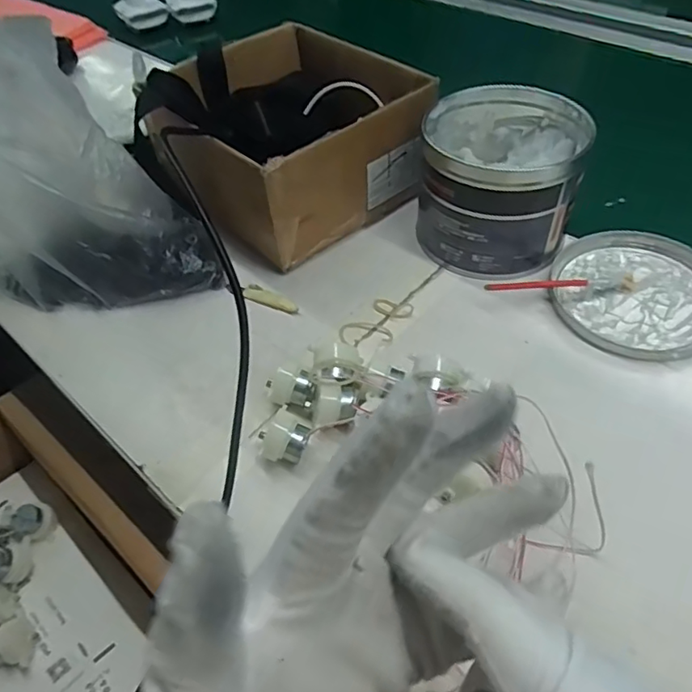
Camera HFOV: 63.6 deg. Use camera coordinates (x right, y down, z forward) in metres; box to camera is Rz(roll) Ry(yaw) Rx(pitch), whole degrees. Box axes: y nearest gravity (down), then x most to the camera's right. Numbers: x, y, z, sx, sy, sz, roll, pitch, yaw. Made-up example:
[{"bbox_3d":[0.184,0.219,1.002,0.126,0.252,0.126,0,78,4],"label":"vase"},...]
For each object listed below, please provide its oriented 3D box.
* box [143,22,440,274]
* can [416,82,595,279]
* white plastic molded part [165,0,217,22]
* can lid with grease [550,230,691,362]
[{"bbox_3d":[-0.055,-0.194,0.527,0.203,0.107,0.208,-33,55,-22],"label":"box"},{"bbox_3d":[0.127,-0.141,0.467,0.125,0.108,0.135,-2,49,2],"label":"can"},{"bbox_3d":[-0.250,-0.558,0.899,0.075,0.048,0.059,-14,50,-7],"label":"white plastic molded part"},{"bbox_3d":[0.232,-0.044,0.444,0.125,0.015,0.131,-2,49,2],"label":"can lid with grease"}]

